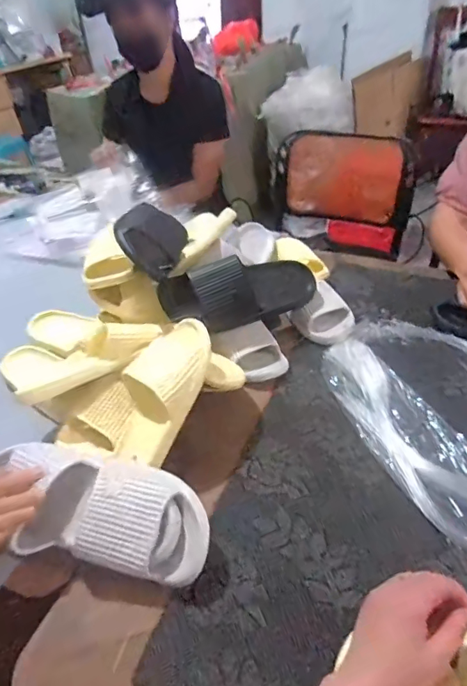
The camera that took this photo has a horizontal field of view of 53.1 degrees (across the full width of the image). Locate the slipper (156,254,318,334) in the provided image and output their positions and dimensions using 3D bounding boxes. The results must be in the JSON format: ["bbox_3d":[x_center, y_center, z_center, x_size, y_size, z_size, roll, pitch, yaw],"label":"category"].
[{"bbox_3d":[0.009,-0.091,0.813,0.269,0.110,0.066,-17,12,-22],"label":"slipper"}]

